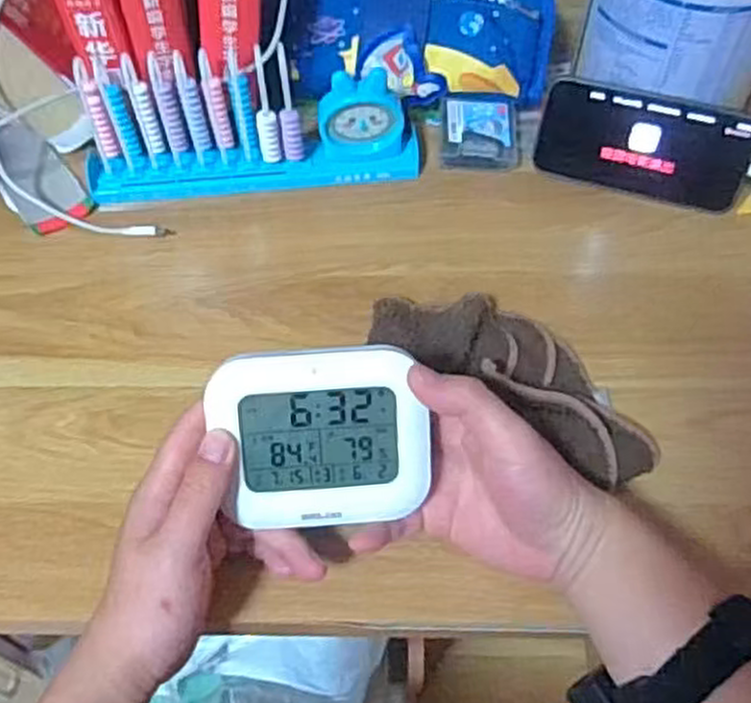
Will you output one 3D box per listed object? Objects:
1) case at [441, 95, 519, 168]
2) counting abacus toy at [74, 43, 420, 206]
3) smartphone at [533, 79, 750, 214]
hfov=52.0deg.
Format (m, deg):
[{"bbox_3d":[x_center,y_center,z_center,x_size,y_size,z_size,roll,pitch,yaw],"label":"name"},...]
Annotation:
[{"bbox_3d":[0.080,-0.165,0.589,0.060,0.034,0.052,2,55,2],"label":"case"},{"bbox_3d":[-0.090,-0.165,0.556,0.234,0.095,0.042,-5,55,-2],"label":"counting abacus toy"},{"bbox_3d":[0.192,-0.149,0.555,0.147,0.071,0.013,17,34,10],"label":"smartphone"}]

